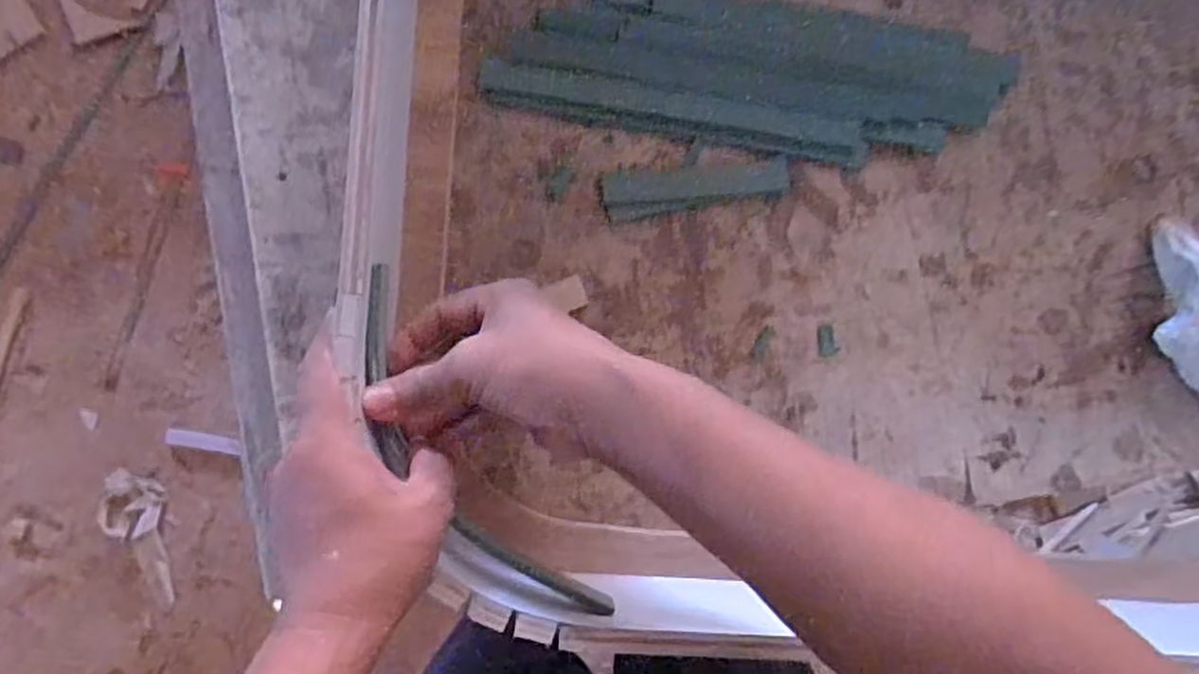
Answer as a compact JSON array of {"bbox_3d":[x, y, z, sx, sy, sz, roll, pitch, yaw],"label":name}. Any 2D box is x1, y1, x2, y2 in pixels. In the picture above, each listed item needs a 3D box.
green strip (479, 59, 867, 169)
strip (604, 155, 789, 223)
[{"bbox_3d":[0.051,-0.147,0.490,0.251,0.014,0.028,10,90,-4],"label":"green strip"},{"bbox_3d":[0.065,-0.101,0.496,0.123,0.008,0.030,-9,91,-4],"label":"strip"}]

